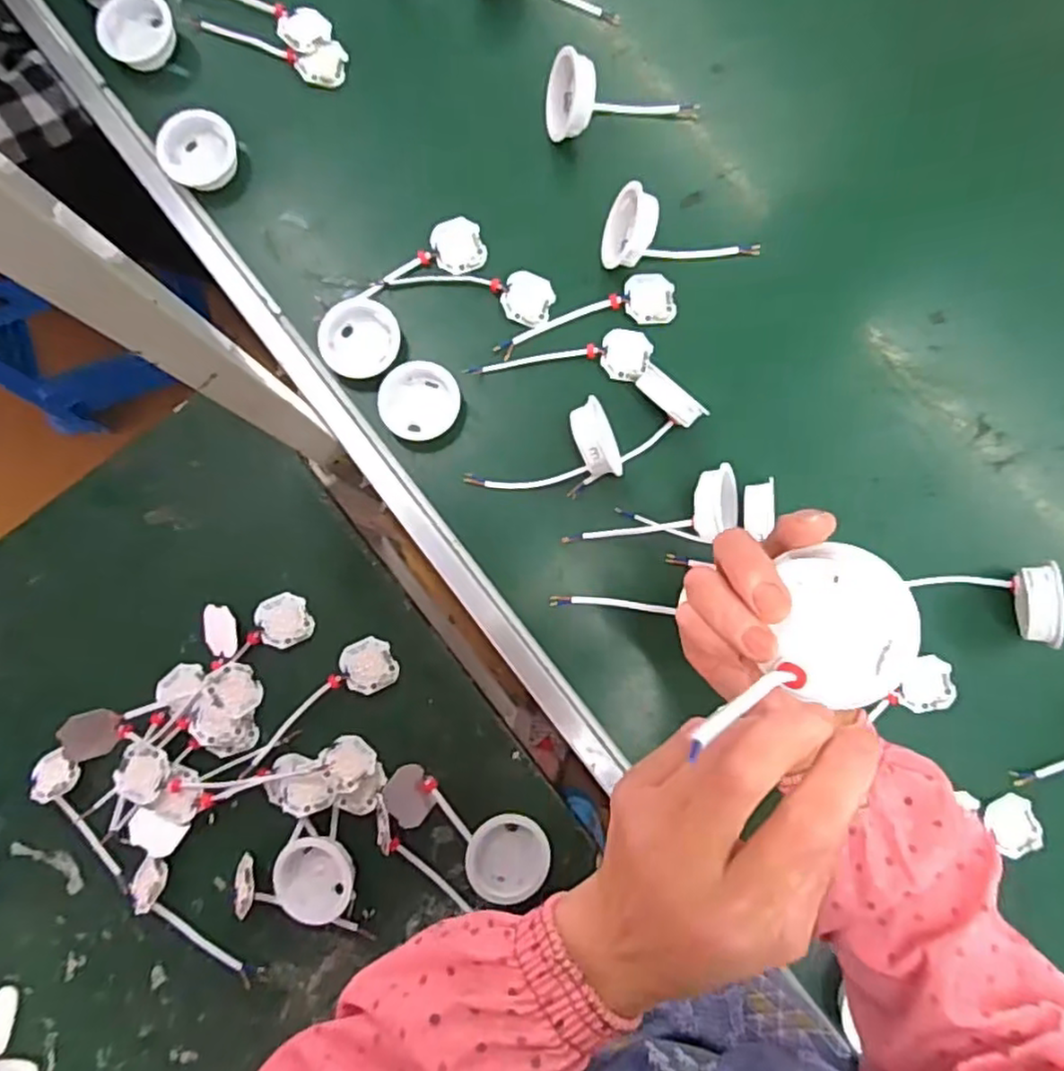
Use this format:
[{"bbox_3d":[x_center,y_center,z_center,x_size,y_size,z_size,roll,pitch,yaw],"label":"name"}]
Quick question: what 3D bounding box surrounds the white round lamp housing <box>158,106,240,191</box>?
[{"bbox_3d":[-0.326,-0.377,0.663,0.073,0.022,0.071,0,86,2],"label":"white round lamp housing"}]

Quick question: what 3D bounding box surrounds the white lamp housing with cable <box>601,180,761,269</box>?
[{"bbox_3d":[0.135,-0.267,0.615,0.142,0.052,0.065,17,87,3],"label":"white lamp housing with cable"}]

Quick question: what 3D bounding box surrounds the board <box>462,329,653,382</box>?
[{"bbox_3d":[0.026,-0.167,0.635,0.172,0.005,0.048,-2,86,2],"label":"board"}]

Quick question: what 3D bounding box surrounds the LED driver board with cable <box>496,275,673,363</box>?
[{"bbox_3d":[0.051,-0.209,0.643,0.172,0.010,0.046,-14,85,1],"label":"LED driver board with cable"}]

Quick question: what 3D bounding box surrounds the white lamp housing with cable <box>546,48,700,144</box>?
[{"bbox_3d":[0.089,-0.411,0.640,0.141,0.072,0.070,1,86,-12],"label":"white lamp housing with cable"}]

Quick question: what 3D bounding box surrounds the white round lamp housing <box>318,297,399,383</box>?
[{"bbox_3d":[-0.160,-0.183,0.636,0.073,0.024,0.070,0,86,2],"label":"white round lamp housing"}]

